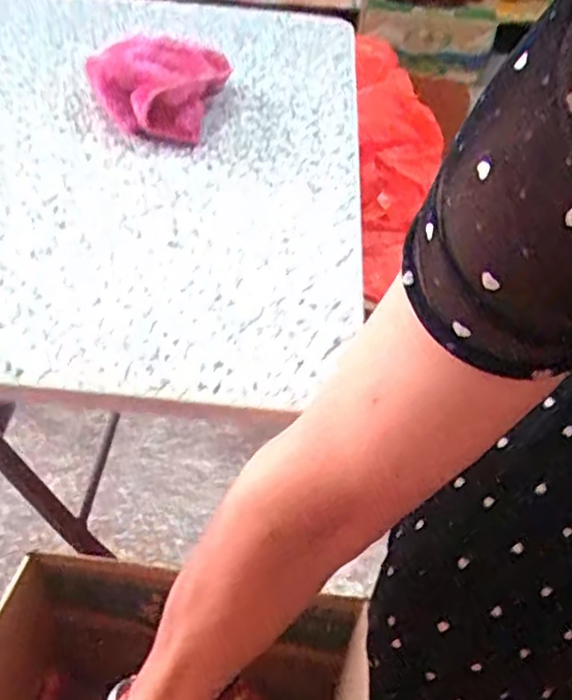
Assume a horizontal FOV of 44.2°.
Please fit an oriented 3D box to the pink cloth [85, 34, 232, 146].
[{"bbox_3d":[-0.100,-0.242,0.620,0.090,0.062,0.134,18,43,14],"label":"pink cloth"}]

